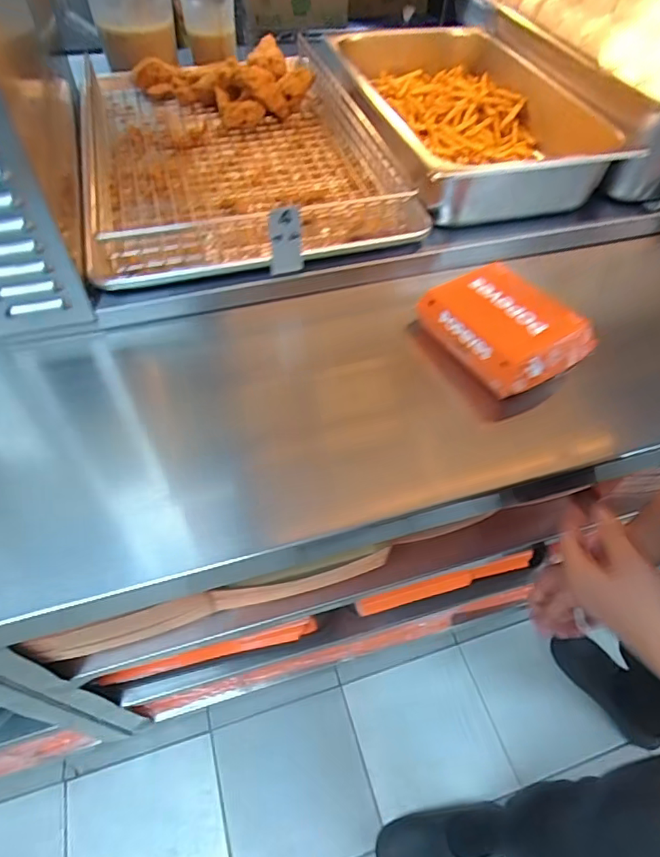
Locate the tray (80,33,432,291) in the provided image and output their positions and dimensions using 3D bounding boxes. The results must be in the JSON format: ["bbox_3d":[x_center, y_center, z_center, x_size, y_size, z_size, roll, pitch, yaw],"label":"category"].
[{"bbox_3d":[-0.143,-0.466,0.807,0.447,0.084,0.588,-11,56,-11],"label":"tray"}]

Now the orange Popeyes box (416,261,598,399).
[{"bbox_3d":[0.205,-0.122,0.605,0.117,0.058,0.171,-30,62,-22],"label":"orange Popeyes box"}]

